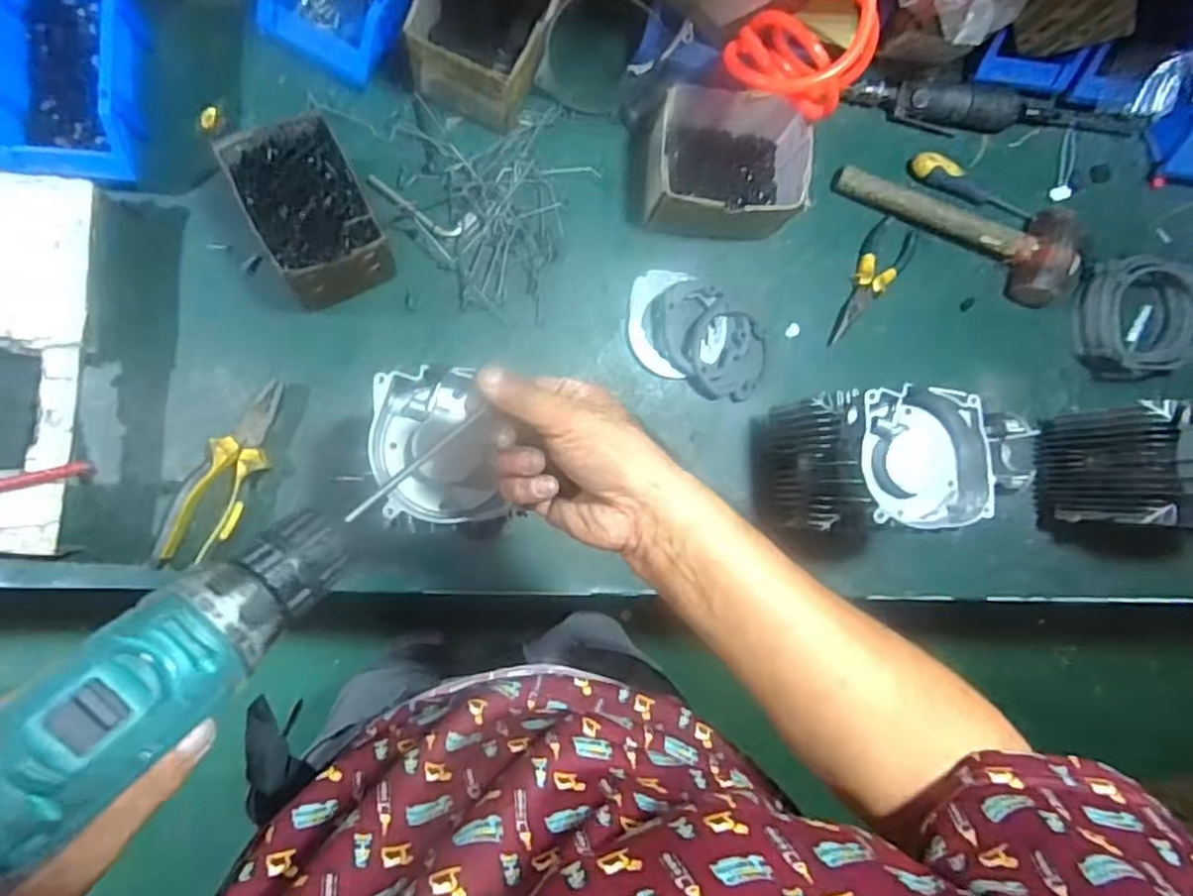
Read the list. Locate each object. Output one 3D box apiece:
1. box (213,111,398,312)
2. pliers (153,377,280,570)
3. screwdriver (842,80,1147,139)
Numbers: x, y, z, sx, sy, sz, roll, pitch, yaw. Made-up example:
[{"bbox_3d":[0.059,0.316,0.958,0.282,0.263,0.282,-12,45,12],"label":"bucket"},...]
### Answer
[{"bbox_3d":[-0.262,-0.213,0.650,0.103,0.087,0.152,-30,92,-9],"label":"box"},{"bbox_3d":[-0.353,0.025,0.668,0.058,0.028,0.192,25,84,-7],"label":"pliers"},{"bbox_3d":[0.446,-0.376,0.780,0.359,0.041,0.042,1,87,-9],"label":"screwdriver"}]

